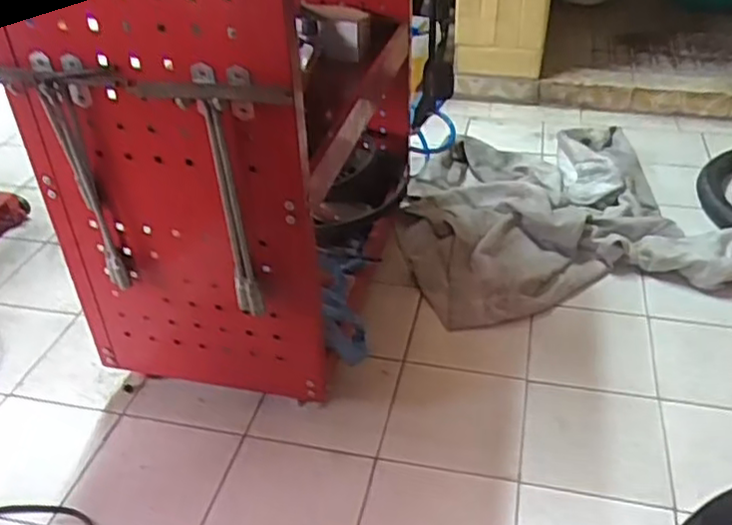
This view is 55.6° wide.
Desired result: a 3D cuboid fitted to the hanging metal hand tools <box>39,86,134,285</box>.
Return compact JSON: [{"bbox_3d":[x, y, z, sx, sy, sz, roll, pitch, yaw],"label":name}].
[{"bbox_3d":[-0.342,-0.087,0.854,0.033,0.266,0.040,-20,39,-24],"label":"hanging metal hand tools"}]

